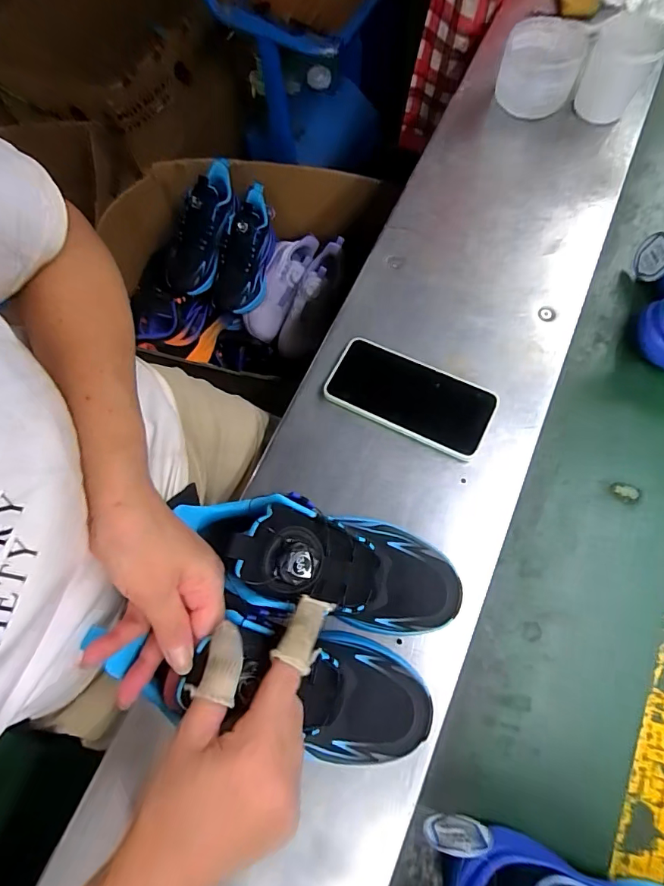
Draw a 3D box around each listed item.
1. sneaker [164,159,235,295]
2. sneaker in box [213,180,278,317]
[{"bbox_3d":[-0.232,-0.381,0.803,0.084,0.093,0.227,24,101,8],"label":"sneaker"},{"bbox_3d":[-0.155,-0.355,0.853,0.083,0.119,0.227,16,97,5],"label":"sneaker in box"}]

